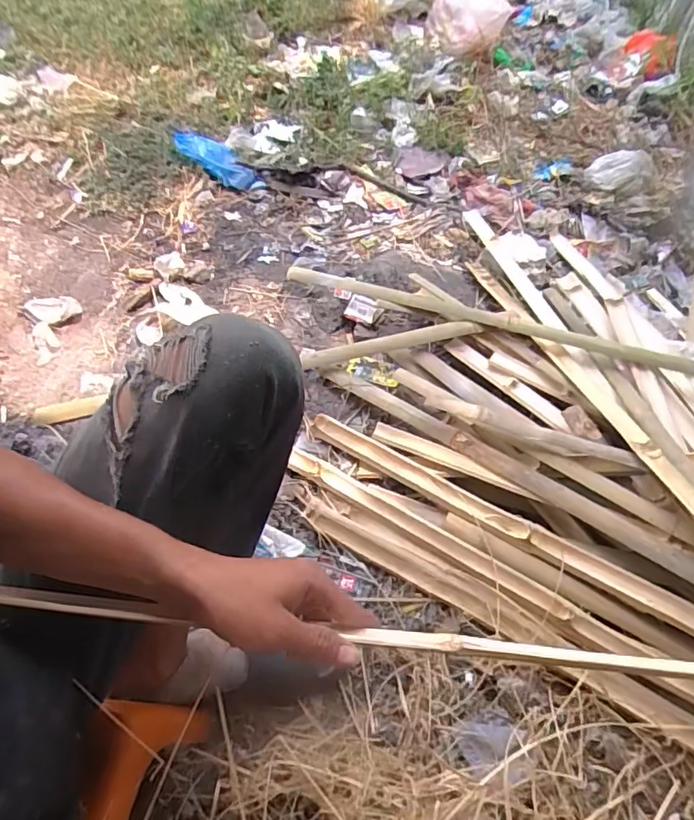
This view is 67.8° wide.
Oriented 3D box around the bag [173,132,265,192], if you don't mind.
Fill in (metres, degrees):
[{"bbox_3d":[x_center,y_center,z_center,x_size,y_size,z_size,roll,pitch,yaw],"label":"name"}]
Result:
[{"bbox_3d":[-0.324,-0.652,1.335,0.256,0.042,0.130,32,57,-4],"label":"bag"}]

